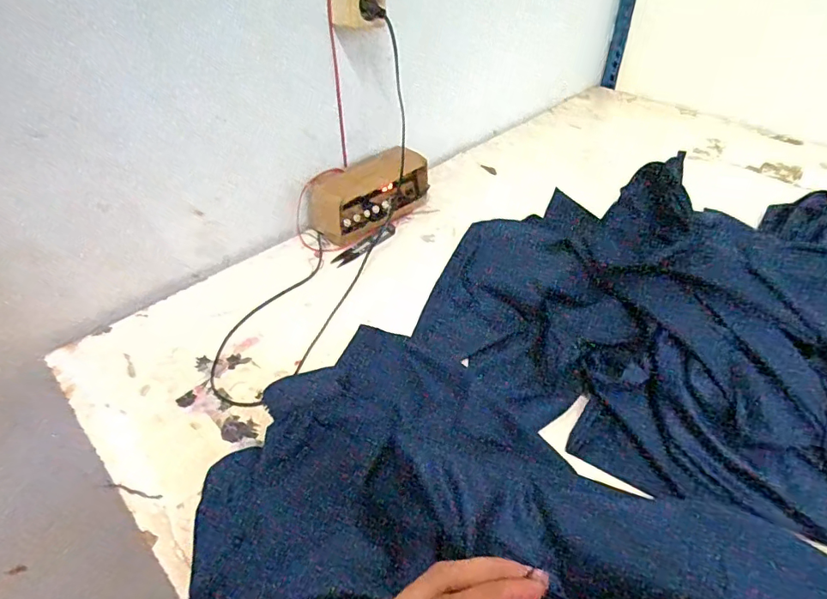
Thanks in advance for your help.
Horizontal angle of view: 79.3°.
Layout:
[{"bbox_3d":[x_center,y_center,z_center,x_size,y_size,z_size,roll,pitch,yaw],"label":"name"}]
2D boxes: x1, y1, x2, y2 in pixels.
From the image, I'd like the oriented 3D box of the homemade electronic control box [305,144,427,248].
[{"bbox_3d":[-0.065,-0.162,0.761,0.073,0.086,0.182,33,53,32],"label":"homemade electronic control box"}]

